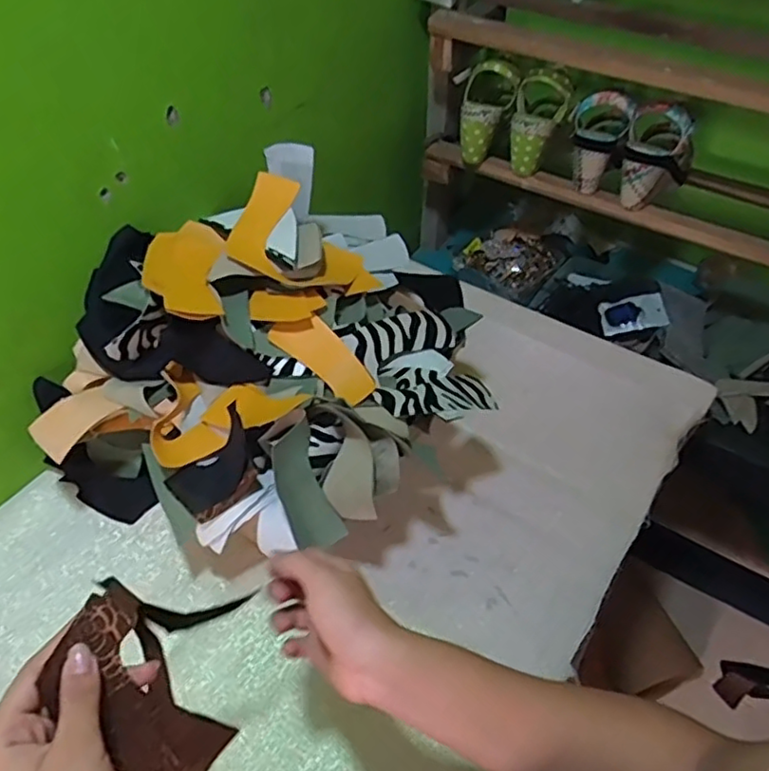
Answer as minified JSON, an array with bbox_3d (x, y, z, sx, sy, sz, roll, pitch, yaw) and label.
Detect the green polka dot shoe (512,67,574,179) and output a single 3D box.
[{"bbox_3d":[0.233,-0.398,0.962,0.080,0.132,0.095,11,47,9],"label":"green polka dot shoe"}]

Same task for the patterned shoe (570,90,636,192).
[{"bbox_3d":[0.307,-0.359,0.925,0.080,0.132,0.098,15,48,12],"label":"patterned shoe"}]

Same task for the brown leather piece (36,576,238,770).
[{"bbox_3d":[-0.138,0.176,0.359,0.061,0.130,0.016,-29,11,-26],"label":"brown leather piece"}]

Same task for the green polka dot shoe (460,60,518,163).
[{"bbox_3d":[0.147,-0.416,0.977,0.080,0.147,0.063,23,26,17],"label":"green polka dot shoe"}]

